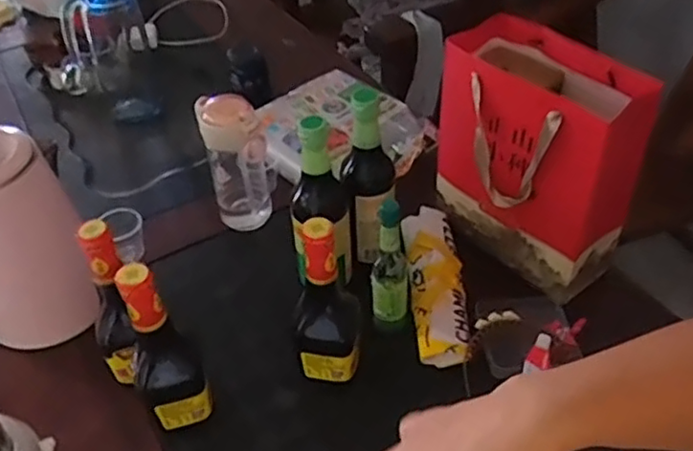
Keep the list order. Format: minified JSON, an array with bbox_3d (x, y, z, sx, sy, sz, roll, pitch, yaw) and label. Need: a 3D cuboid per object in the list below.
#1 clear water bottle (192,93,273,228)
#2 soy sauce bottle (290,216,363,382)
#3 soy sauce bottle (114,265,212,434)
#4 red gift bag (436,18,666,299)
[{"bbox_3d":[-0.147,-0.084,0.868,0.075,0.177,0.080,-14,44,-10],"label":"clear water bottle"},{"bbox_3d":[-0.020,0.077,0.658,0.069,0.195,0.048,-3,43,1],"label":"soy sauce bottle"},{"bbox_3d":[-0.178,0.128,0.629,0.058,0.212,0.051,-25,47,-21],"label":"soy sauce bottle"},{"bbox_3d":[0.217,-0.089,0.773,0.115,0.247,0.252,-33,50,-28],"label":"red gift bag"}]

